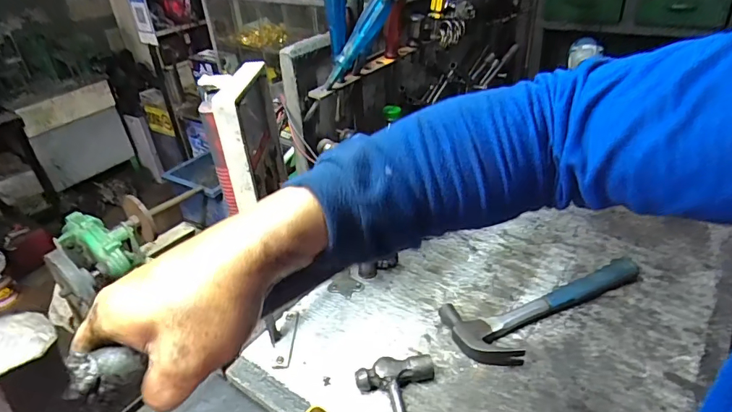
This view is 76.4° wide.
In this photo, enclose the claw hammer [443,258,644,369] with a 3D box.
[{"bbox_3d":[0.282,0.143,0.737,0.331,0.032,0.120,-21,35,-25],"label":"claw hammer"}]

